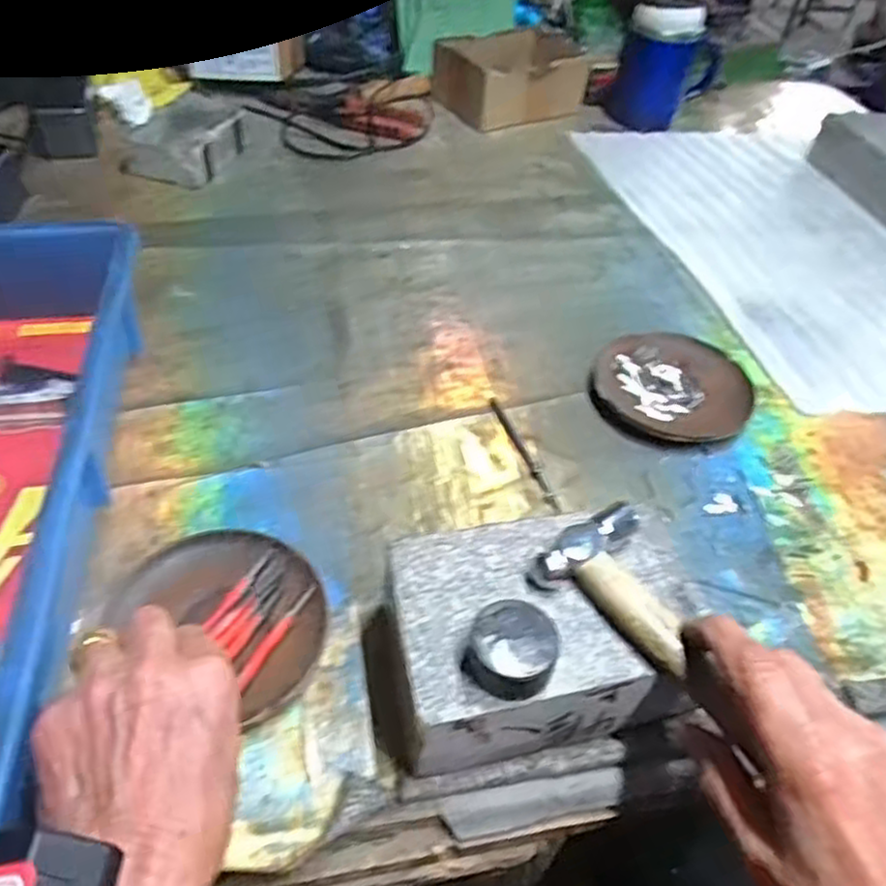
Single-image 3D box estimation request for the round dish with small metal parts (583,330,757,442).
[{"bbox_3d":[0.169,-0.042,0.543,0.116,0.016,0.106,2,46,-2],"label":"round dish with small metal parts"}]

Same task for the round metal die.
[{"bbox_3d":[0.030,0.090,0.316,0.035,0.022,0.036,5,46,-5],"label":"round metal die"}]

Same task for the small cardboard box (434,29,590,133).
[{"bbox_3d":[0.091,-0.445,0.888,0.160,0.071,0.131,-20,51,-22],"label":"small cardboard box"}]

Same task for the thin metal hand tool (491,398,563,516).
[{"bbox_3d":[0.055,0.006,0.492,0.008,0.004,0.109,-13,48,-16],"label":"thin metal hand tool"}]

